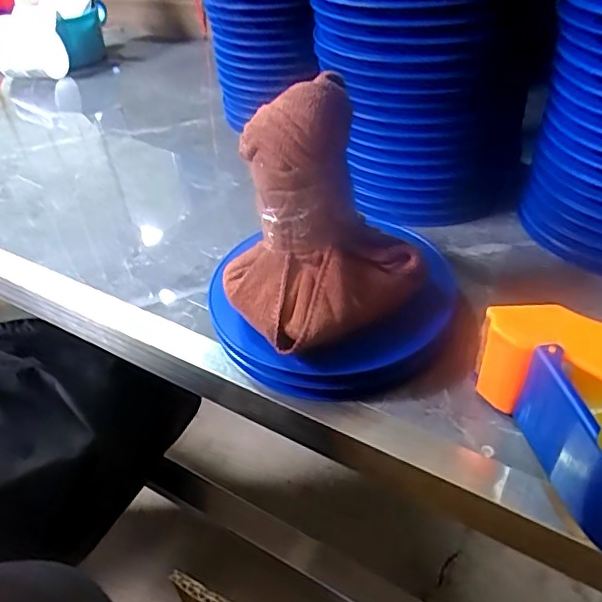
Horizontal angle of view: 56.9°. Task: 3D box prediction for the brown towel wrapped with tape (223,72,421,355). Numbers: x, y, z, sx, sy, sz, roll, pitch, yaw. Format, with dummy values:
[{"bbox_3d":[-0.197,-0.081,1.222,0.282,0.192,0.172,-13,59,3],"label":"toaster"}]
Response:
[{"bbox_3d":[0.007,-0.050,0.333,0.102,0.117,0.098,-31,48,-25],"label":"brown towel wrapped with tape"}]

